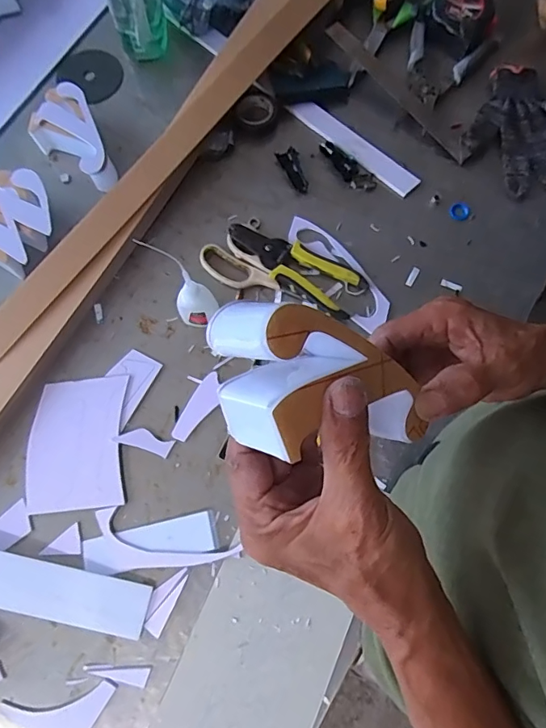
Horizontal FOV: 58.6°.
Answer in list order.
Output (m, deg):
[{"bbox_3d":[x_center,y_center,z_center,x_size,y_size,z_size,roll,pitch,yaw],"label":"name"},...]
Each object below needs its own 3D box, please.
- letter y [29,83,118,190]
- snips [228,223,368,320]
[{"bbox_3d":[-0.249,-0.275,0.612,0.075,0.053,0.136,-29,75,-7],"label":"letter y"},{"bbox_3d":[0.024,-0.118,0.578,0.172,0.020,0.061,30,76,10],"label":"snips"}]

